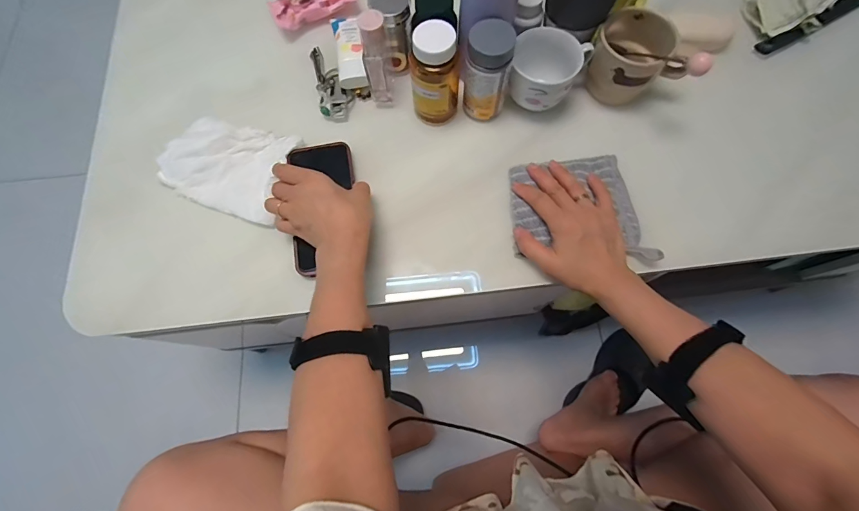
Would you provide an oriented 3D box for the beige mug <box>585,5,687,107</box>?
[{"bbox_3d":[0.249,-0.235,0.460,0.099,0.080,0.082,25,75,9],"label":"beige mug"}]

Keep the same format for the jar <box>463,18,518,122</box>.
[{"bbox_3d":[0.067,-0.213,0.442,0.051,0.106,0.046,12,73,5],"label":"jar"}]

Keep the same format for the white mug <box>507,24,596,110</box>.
[{"bbox_3d":[0.140,-0.224,0.466,0.089,0.066,0.090,21,74,8],"label":"white mug"}]

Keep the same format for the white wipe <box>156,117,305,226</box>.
[{"bbox_3d":[-0.253,-0.111,0.462,0.154,0.017,0.115,13,73,6],"label":"white wipe"}]

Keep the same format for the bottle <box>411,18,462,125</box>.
[{"bbox_3d":[0.008,-0.210,0.439,0.054,0.118,0.049,1,72,2],"label":"bottle"}]

